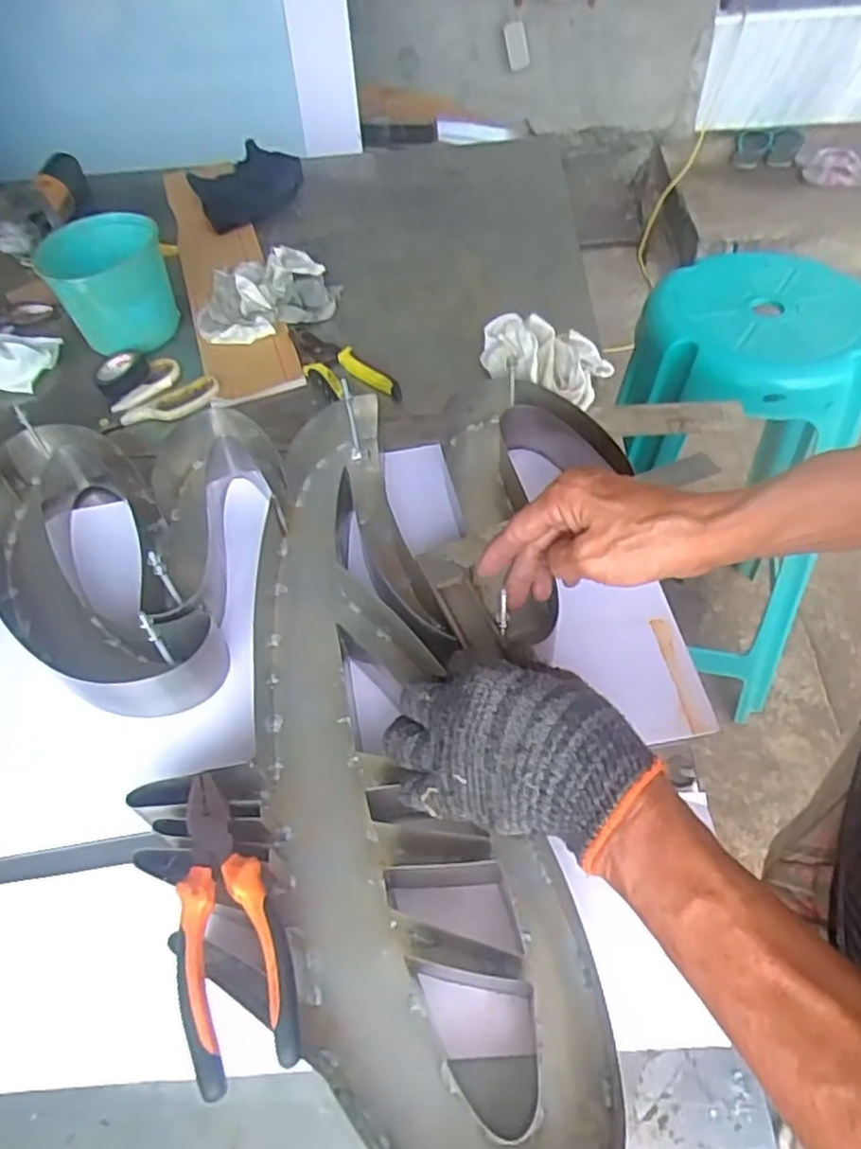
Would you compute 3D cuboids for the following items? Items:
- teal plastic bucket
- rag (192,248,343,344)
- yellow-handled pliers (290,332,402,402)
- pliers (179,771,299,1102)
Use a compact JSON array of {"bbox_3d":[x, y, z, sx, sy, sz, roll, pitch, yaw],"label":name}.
[{"bbox_3d":[-0.357,-0.326,0.796,0.123,0.097,0.135,-27,54,-17],"label":"teal plastic bucket"},{"bbox_3d":[-0.193,-0.331,0.823,0.168,0.038,0.131,-16,52,-9],"label":"rag"},{"bbox_3d":[-0.101,-0.220,0.745,0.059,0.010,0.167,-33,56,-21],"label":"yellow-handled pliers"},{"bbox_3d":[-0.109,0.174,0.364,0.051,0.013,0.151,-19,53,-11],"label":"pliers"}]

